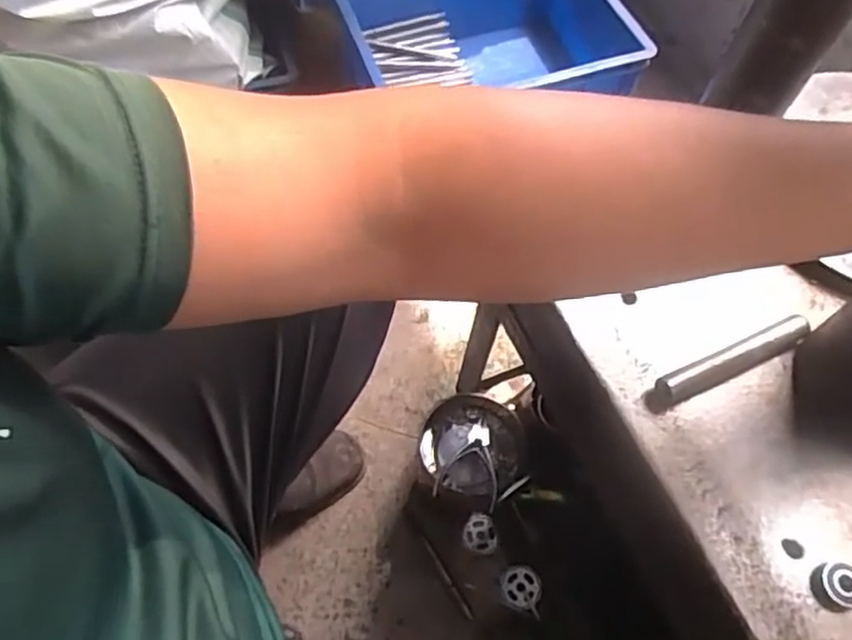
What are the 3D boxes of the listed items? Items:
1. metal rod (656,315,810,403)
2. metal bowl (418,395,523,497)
[{"bbox_3d":[0.248,0.033,0.553,0.142,0.021,0.020,-22,66,-15],"label":"metal rod"},{"bbox_3d":[0.057,0.152,0.824,0.122,0.044,0.113,2,62,-3],"label":"metal bowl"}]

